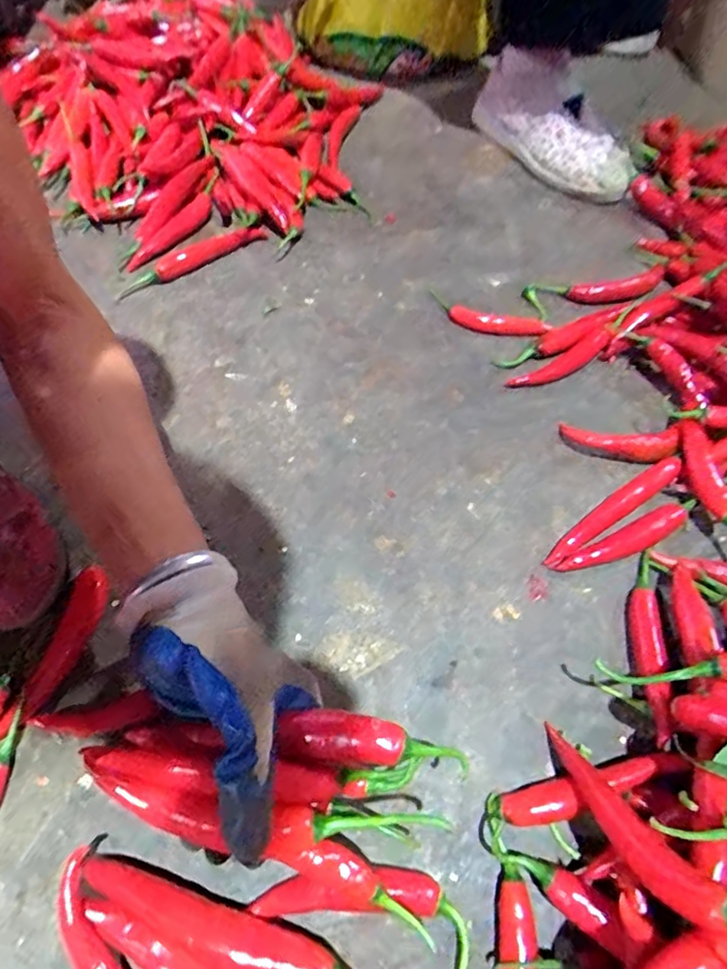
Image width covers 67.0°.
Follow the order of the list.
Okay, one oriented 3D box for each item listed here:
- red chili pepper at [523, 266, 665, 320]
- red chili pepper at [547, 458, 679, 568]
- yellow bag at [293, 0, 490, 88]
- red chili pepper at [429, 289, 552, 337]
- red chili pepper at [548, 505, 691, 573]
[{"bbox_3d":[0.231,-0.190,0.538,0.140,0.023,0.048,-4,58,-2],"label":"red chili pepper"},{"bbox_3d":[0.186,0.018,0.409,0.130,0.020,0.018,-30,62,-18],"label":"red chili pepper"},{"bbox_3d":[0.044,-0.641,0.766,0.281,0.104,0.102,4,58,3],"label":"yellow bag"},{"bbox_3d":[0.114,-0.157,0.517,0.116,0.015,0.029,24,61,15],"label":"red chili pepper"},{"bbox_3d":[0.187,0.041,0.391,0.104,0.024,0.020,-23,60,-14],"label":"red chili pepper"}]

